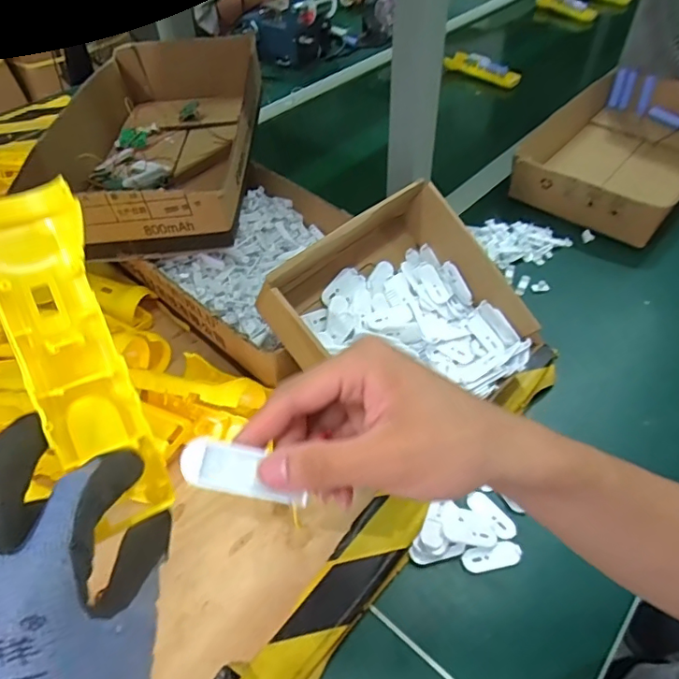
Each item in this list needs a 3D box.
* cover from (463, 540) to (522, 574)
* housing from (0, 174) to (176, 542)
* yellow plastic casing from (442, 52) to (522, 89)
[{"bbox_3d":[0.129,0.184,0.450,0.049,0.004,0.020,-13,65,-5],"label":"cover"},{"bbox_3d":[-0.121,0.011,0.248,0.047,0.159,0.018,-23,10,-24],"label":"housing"},{"bbox_3d":[0.306,-0.588,1.150,0.190,0.040,0.047,29,54,24],"label":"yellow plastic casing"}]

